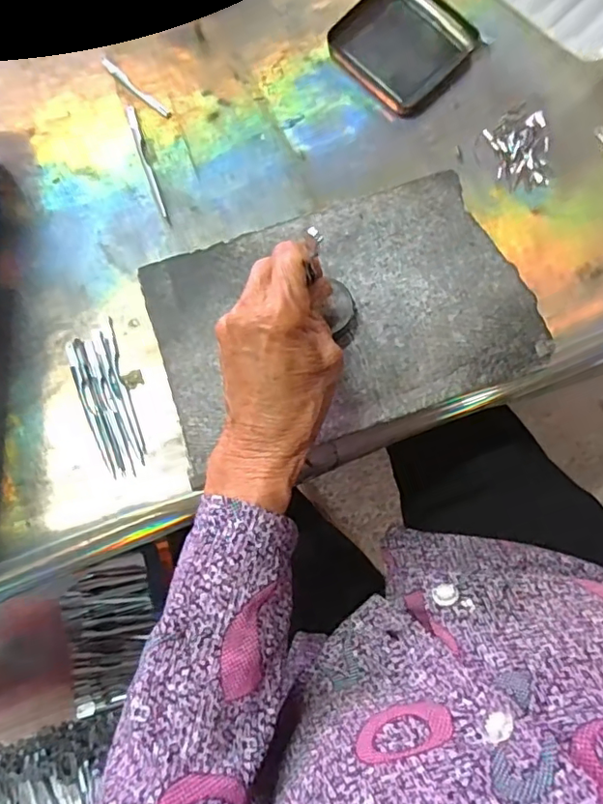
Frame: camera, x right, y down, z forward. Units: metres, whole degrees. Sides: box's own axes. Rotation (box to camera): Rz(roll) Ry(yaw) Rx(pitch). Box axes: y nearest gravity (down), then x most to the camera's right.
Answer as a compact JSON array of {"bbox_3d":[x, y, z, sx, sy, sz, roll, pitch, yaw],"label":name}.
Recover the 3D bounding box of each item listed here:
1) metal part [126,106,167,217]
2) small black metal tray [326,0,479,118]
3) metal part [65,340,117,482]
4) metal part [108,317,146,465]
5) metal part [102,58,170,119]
[{"bbox_3d":[-0.125,-0.194,0.437,0.007,0.004,0.103,-18,80,-2],"label":"metal part"},{"bbox_3d":[0.087,-0.301,0.458,0.100,0.018,0.094,44,82,8],"label":"small black metal tray"},{"bbox_3d":[-0.154,0.005,0.399,0.009,0.004,0.106,-22,80,-5],"label":"metal part"},{"bbox_3d":[-0.131,-0.009,0.405,0.007,0.004,0.113,-17,79,-4],"label":"metal part"},{"bbox_3d":[-0.139,-0.261,0.450,0.083,0.004,0.010,44,83,8],"label":"metal part"}]

